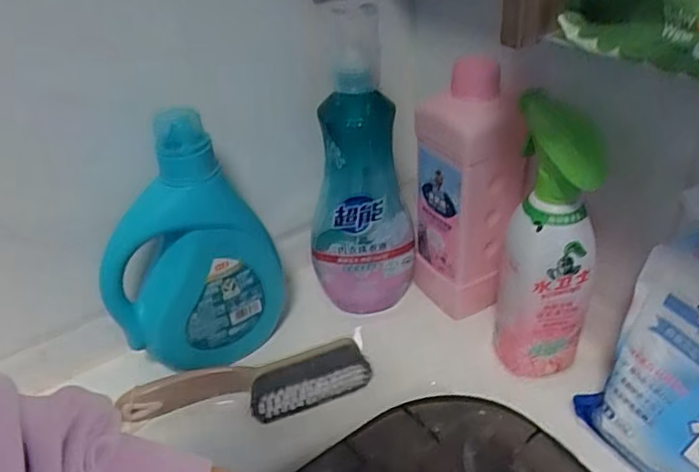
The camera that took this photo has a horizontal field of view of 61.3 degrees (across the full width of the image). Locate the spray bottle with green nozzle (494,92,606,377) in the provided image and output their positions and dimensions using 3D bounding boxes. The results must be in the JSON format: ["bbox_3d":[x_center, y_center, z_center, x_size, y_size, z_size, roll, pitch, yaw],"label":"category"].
[{"bbox_3d":[0.163,0.012,0.481,0.073,0.216,0.081,10,38,20],"label":"spray bottle with green nozzle"}]

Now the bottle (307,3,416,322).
[{"bbox_3d":[0.008,-0.053,0.539,0.097,0.273,0.065,0,36,6],"label":"bottle"}]

